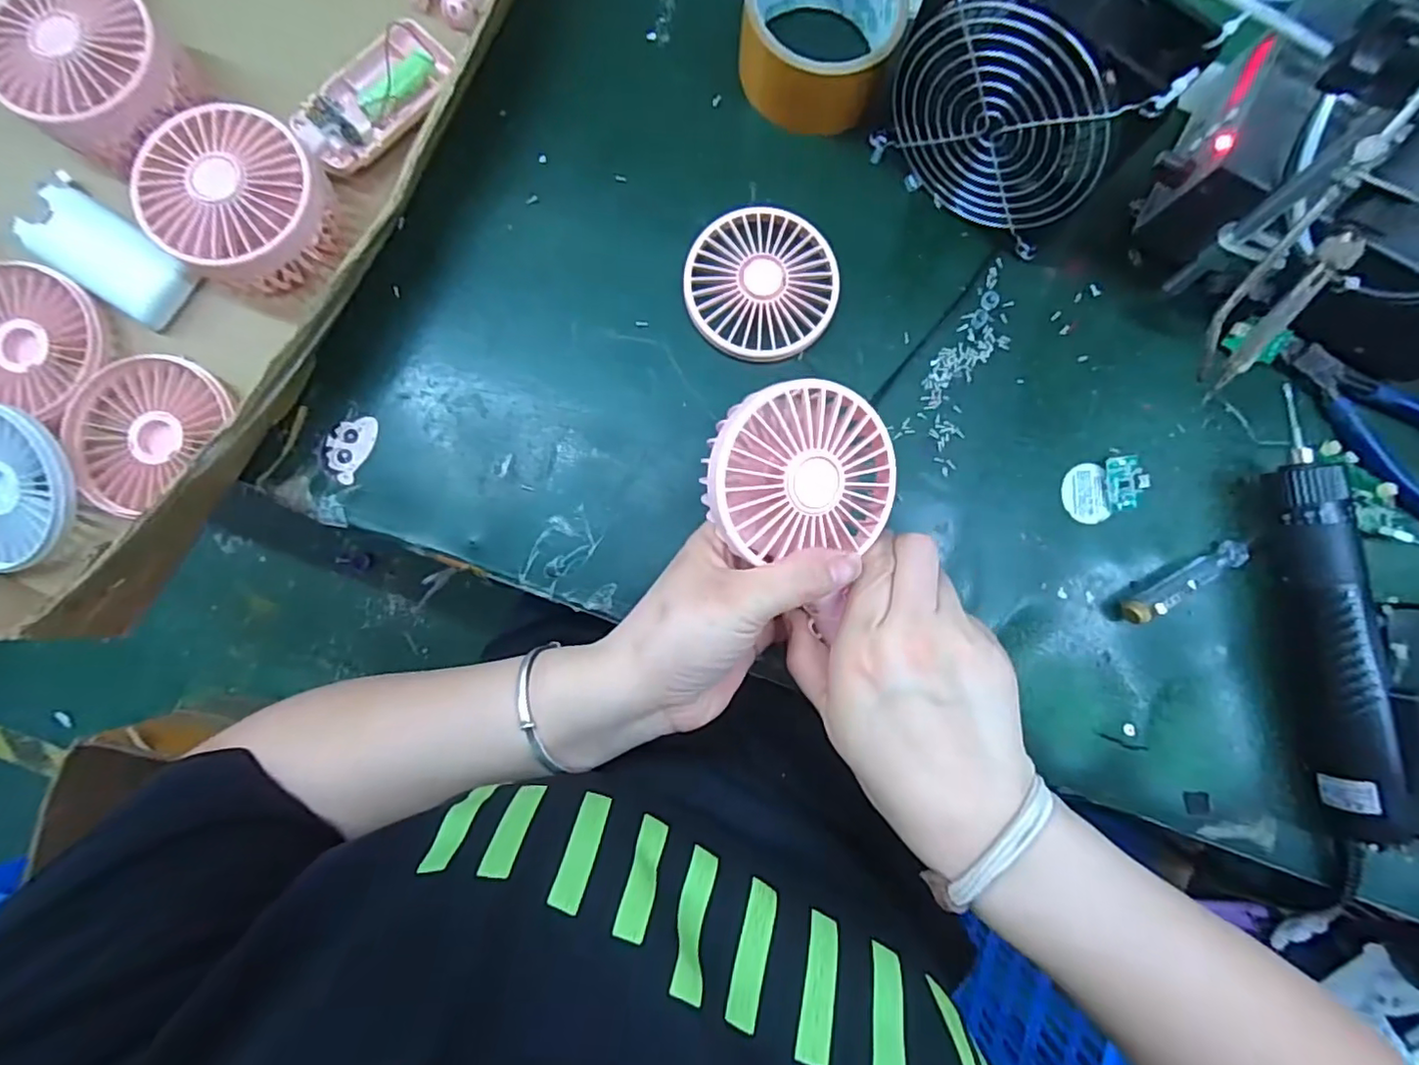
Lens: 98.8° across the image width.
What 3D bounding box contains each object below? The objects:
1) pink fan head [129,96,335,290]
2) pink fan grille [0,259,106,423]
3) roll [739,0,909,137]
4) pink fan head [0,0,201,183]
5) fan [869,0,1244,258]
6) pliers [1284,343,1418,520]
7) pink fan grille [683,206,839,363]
[{"bbox_3d":[-0.252,-0.178,0.329,0.088,0.050,0.084,0,86,-1],"label":"pink fan head"},{"bbox_3d":[-0.379,-0.106,0.334,0.089,0.019,0.077,13,86,0],"label":"pink fan grille"},{"bbox_3d":[0.062,-0.284,0.346,0.084,0.044,0.084,0,86,-1],"label":"roll"},{"bbox_3d":[-0.336,-0.254,0.329,0.086,0.037,0.083,41,86,2],"label":"pink fan head"},{"bbox_3d":[0.154,-0.217,0.309,0.119,0.122,0.049,40,86,2],"label":"fan"},{"bbox_3d":[0.388,-0.055,0.348,0.134,0.015,0.055,35,86,2],"label":"pliers"},{"bbox_3d":[0.030,-0.143,0.352,0.085,0.013,0.086,0,86,-1],"label":"pink fan grille"}]

